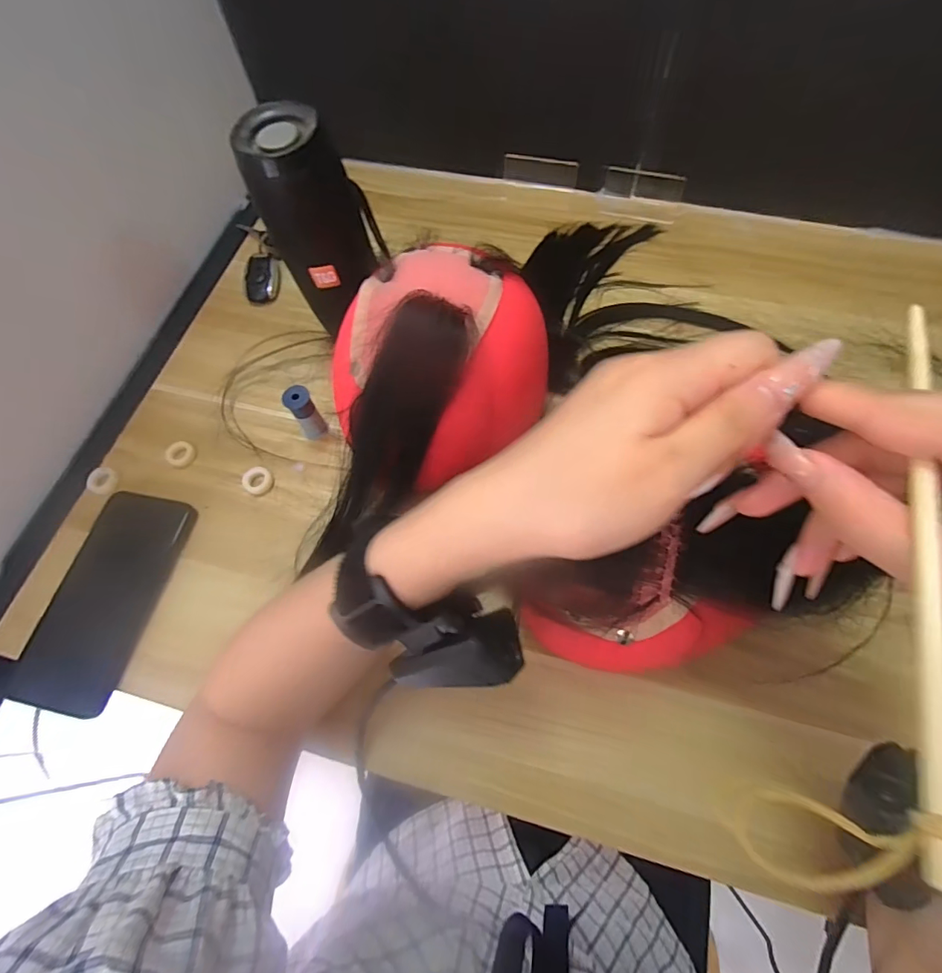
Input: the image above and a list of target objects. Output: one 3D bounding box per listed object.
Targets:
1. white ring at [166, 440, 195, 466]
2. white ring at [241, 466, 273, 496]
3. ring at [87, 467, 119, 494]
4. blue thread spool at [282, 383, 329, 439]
[{"bbox_3d":[-0.253,-0.029,0.409,0.028,0.005,0.022,27,70,14],"label":"white ring"},{"bbox_3d":[-0.179,-0.005,0.395,0.022,0.010,0.024,-1,66,2],"label":"white ring"},{"bbox_3d":[-0.315,-0.005,0.403,0.024,0.004,0.024,-1,66,2],"label":"ring"},{"bbox_3d":[-0.138,-0.061,0.394,0.020,0.055,0.015,-33,68,-11],"label":"blue thread spool"}]

